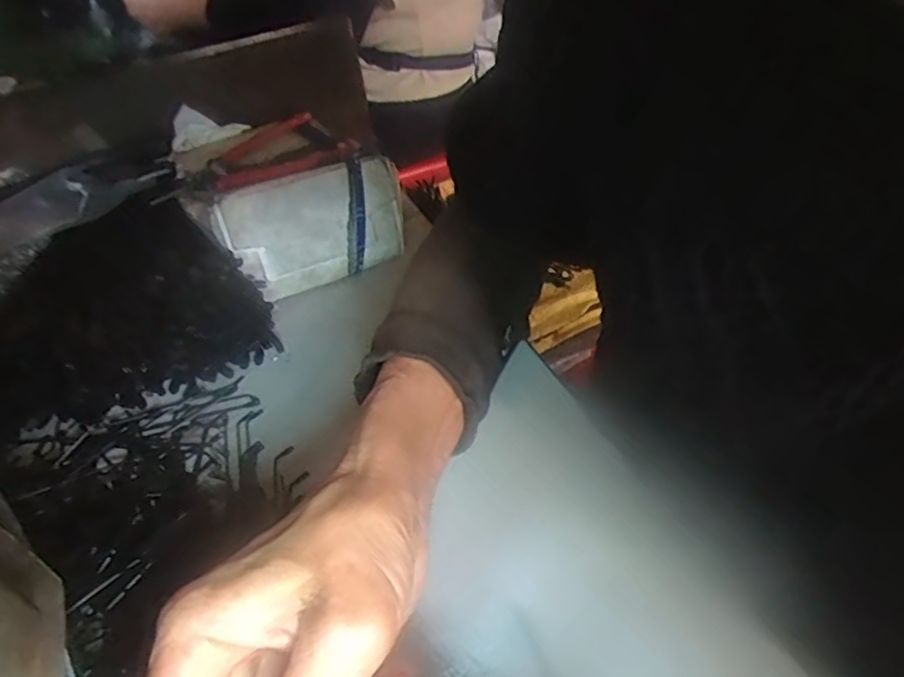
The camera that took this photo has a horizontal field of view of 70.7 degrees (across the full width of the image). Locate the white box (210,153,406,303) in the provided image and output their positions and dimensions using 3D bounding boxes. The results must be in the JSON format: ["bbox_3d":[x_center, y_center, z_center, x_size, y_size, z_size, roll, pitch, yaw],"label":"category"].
[{"bbox_3d":[-0.090,-0.074,0.429,0.125,0.077,0.023,-28,46,-21],"label":"white box"}]

